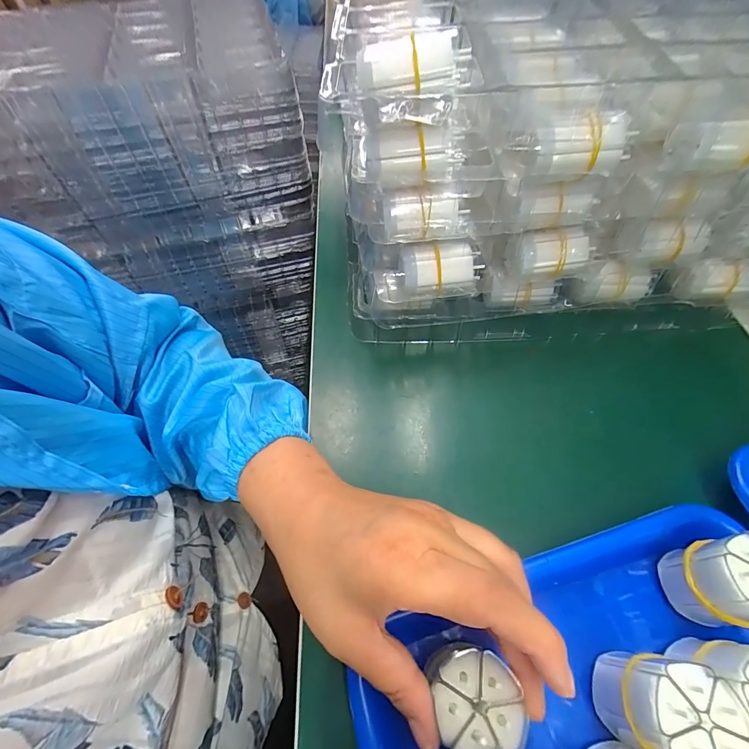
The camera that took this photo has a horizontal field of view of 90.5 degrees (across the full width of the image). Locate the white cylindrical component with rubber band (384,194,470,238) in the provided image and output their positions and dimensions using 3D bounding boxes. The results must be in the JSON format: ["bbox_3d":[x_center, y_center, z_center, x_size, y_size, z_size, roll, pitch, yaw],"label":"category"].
[{"bbox_3d":[0.037,-0.113,0.270,0.058,0.025,0.024,0,57,0],"label":"white cylindrical component with rubber band"}]

